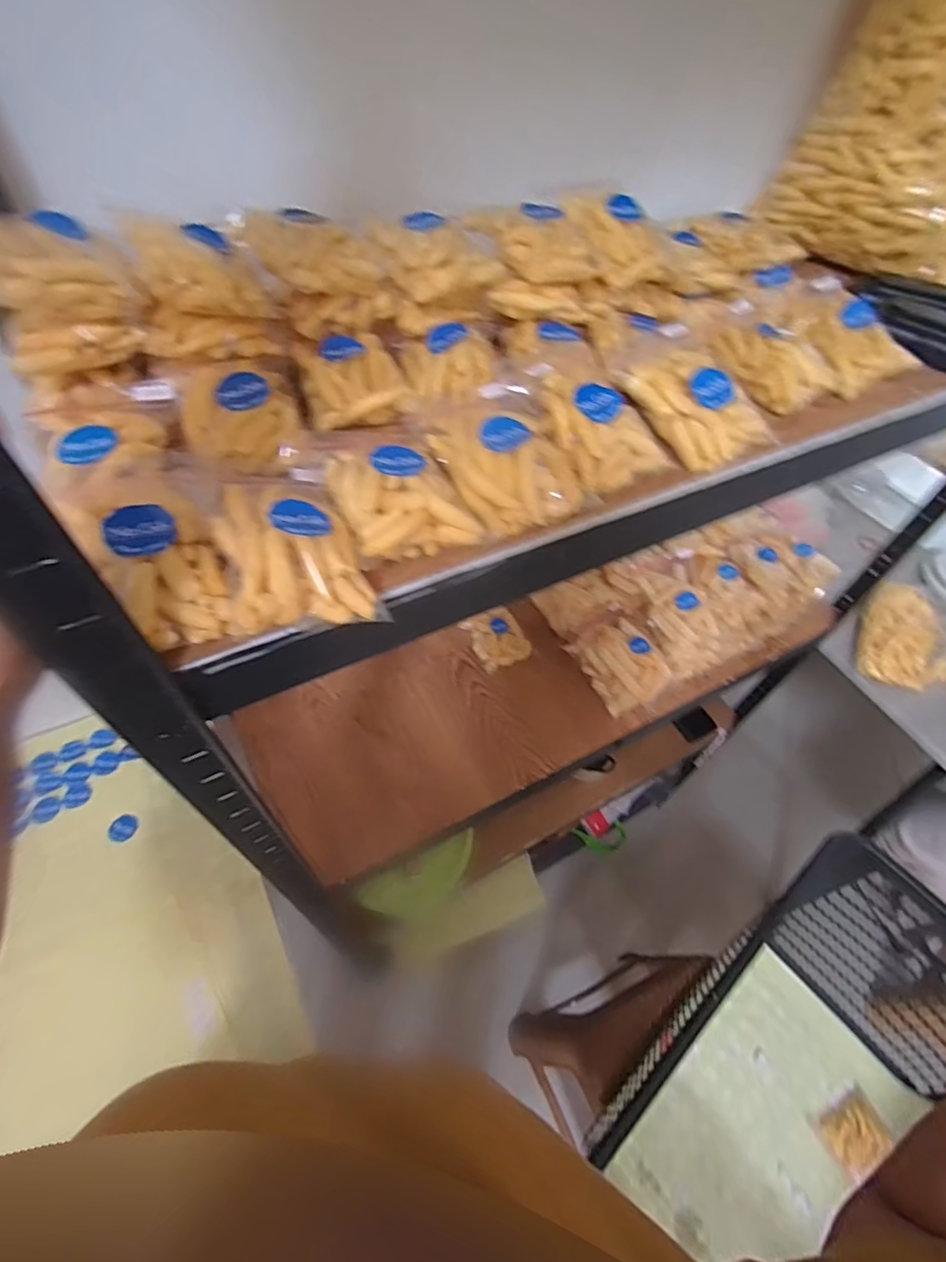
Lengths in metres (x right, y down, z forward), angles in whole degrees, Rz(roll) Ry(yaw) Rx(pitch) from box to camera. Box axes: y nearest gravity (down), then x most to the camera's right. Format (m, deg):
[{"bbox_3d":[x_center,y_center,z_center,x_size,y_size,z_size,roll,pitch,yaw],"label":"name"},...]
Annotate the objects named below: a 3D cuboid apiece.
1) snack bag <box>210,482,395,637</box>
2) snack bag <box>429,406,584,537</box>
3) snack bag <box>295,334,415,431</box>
[{"bbox_3d":[-0.084,-0.038,0.257,0.061,0.032,0.081,-18,57,-16],"label":"snack bag"},{"bbox_3d":[0.017,-0.094,0.306,0.060,0.023,0.082,-19,58,-17],"label":"snack bag"},{"bbox_3d":[-0.074,-0.153,0.341,0.060,0.028,0.064,-14,56,-14],"label":"snack bag"}]

